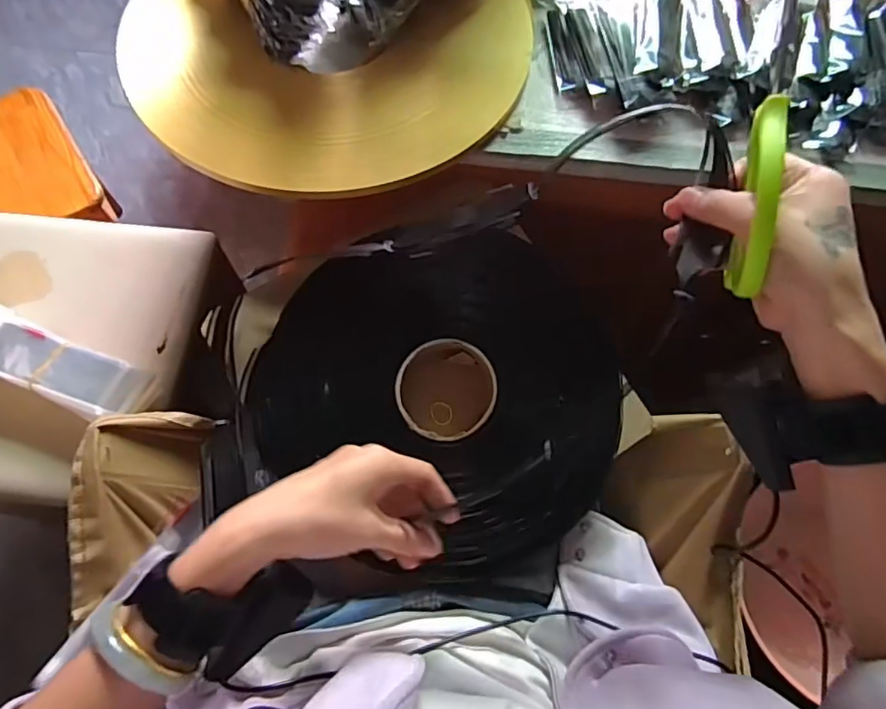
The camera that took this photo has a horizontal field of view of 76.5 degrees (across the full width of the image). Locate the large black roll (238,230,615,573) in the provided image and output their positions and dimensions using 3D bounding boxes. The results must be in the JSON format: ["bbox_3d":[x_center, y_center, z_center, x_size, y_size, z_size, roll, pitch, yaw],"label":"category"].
[{"bbox_3d":[0.002,0.029,0.443,0.280,0.029,0.251,22,82,-1],"label":"large black roll"}]

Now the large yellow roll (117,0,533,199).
[{"bbox_3d":[-0.106,-0.311,0.539,0.366,0.020,0.372,0,67,-1],"label":"large yellow roll"}]

